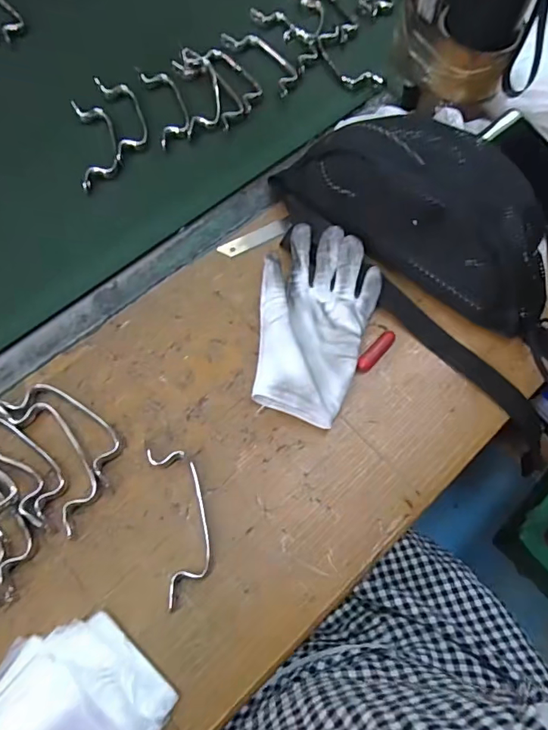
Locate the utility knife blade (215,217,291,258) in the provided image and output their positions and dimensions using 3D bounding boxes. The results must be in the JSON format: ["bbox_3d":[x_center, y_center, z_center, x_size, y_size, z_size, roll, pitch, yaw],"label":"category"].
[{"bbox_3d":[-0.018,-0.132,0.486,0.080,0.004,0.016,-28,85,-11],"label":"utility knife blade"}]

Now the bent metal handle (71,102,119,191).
[{"bbox_3d":[-0.196,-0.246,0.519,0.040,0.013,0.120,-12,70,-6],"label":"bent metal handle"}]

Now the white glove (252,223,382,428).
[{"bbox_3d":[0.032,-0.041,0.428,0.103,0.035,0.173,18,69,6],"label":"white glove"}]

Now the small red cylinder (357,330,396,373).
[{"bbox_3d":[0.094,-0.012,0.432,0.013,0.007,0.050,41,73,13],"label":"small red cylinder"}]

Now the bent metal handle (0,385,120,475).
[{"bbox_3d":[-0.182,0.047,0.402,0.114,0.010,0.038,32,71,10],"label":"bent metal handle"}]

